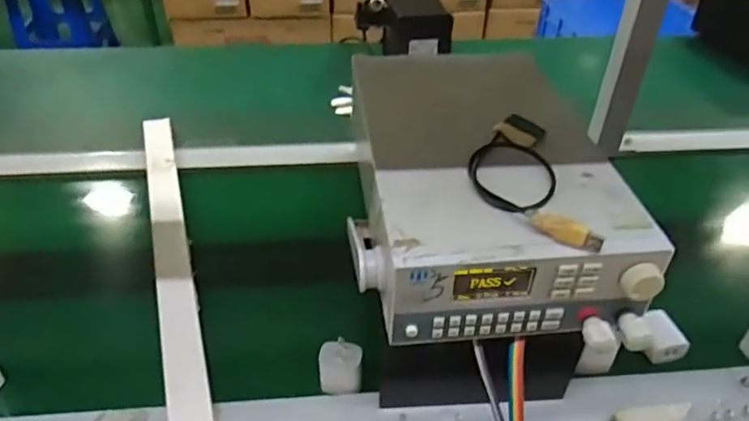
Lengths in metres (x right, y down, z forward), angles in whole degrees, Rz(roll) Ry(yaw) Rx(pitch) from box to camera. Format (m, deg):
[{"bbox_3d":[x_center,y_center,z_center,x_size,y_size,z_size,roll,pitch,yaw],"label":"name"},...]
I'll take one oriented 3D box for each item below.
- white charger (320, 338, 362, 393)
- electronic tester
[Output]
[{"bbox_3d":[-0.033,0.154,0.577,0.040,0.047,0.029,1,39,1],"label":"white charger"},{"bbox_3d":[0.101,-0.035,0.573,0.222,0.095,0.324,-2,39,-3],"label":"electronic tester"}]

